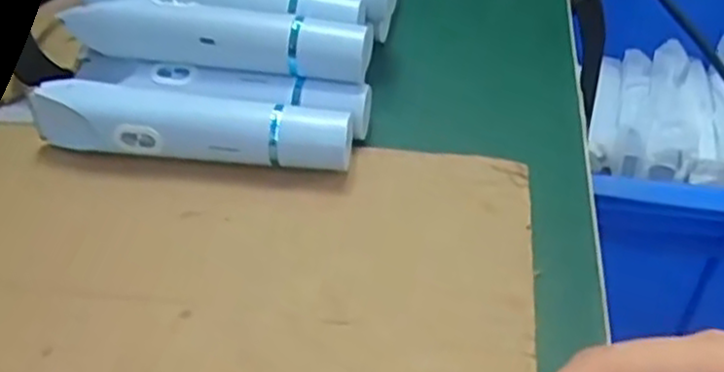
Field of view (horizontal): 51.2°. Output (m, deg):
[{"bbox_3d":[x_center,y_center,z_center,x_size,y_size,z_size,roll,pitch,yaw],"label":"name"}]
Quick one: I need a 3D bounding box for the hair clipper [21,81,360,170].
[{"bbox_3d":[-0.086,-0.030,0.387,0.161,0.035,0.033,3,44,5],"label":"hair clipper"}]

